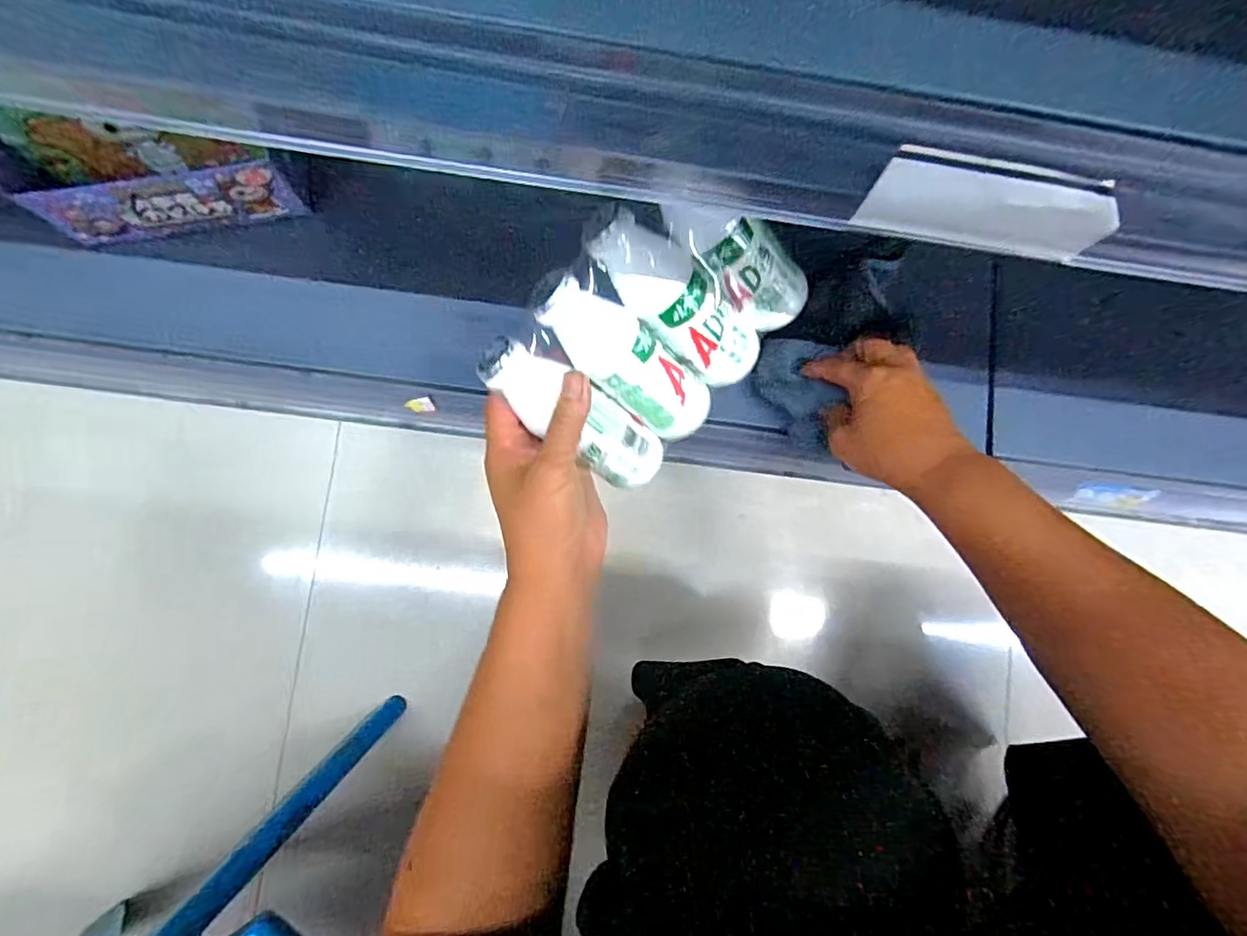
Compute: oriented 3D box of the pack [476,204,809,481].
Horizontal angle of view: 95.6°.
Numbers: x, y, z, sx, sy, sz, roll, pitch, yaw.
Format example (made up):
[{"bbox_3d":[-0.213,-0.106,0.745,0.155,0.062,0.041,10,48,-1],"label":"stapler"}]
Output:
[{"bbox_3d":[0.019,-0.089,0.380,0.188,0.050,0.145,-43,125,5],"label":"pack"}]

